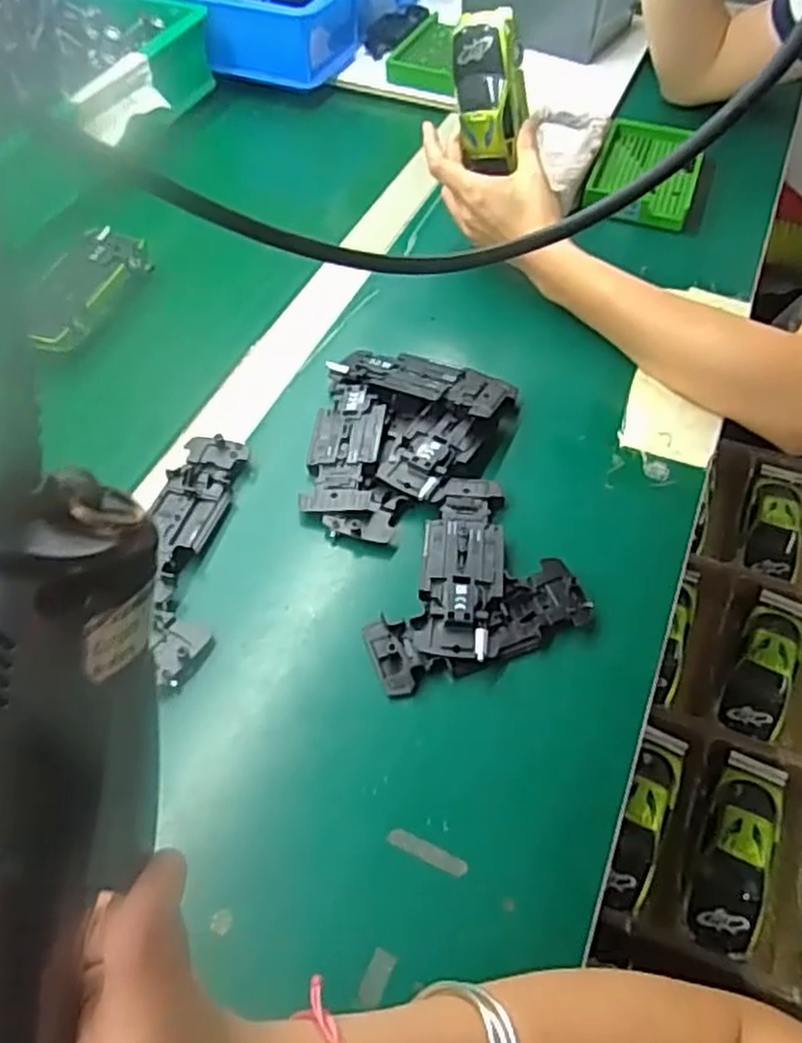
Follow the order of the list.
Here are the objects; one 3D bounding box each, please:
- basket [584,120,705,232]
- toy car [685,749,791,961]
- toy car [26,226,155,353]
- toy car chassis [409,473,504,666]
[{"bbox_3d":[0.235,-0.339,0.718,0.092,0.030,0.176,16,55,11],"label":"basket"},{"bbox_3d":[0.233,0.230,0.520,0.049,0.032,0.131,24,56,16],"label":"toy car"},{"bbox_3d":[-0.243,-0.176,0.579,0.045,0.031,0.130,14,54,9],"label":"toy car"},{"bbox_3d":[0.037,0.025,0.452,0.047,0.014,0.125,5,53,3],"label":"toy car chassis"}]

